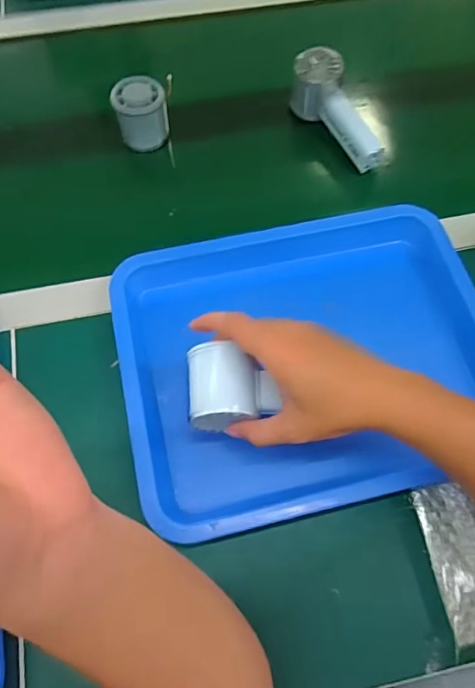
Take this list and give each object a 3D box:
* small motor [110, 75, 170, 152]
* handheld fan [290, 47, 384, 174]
[{"bbox_3d":[-0.109,-0.263,0.572,0.056,0.062,0.048,-11,65,-6],"label":"small motor"},{"bbox_3d":[0.114,-0.266,0.577,0.051,0.059,0.153,-27,80,-11],"label":"handheld fan"}]

